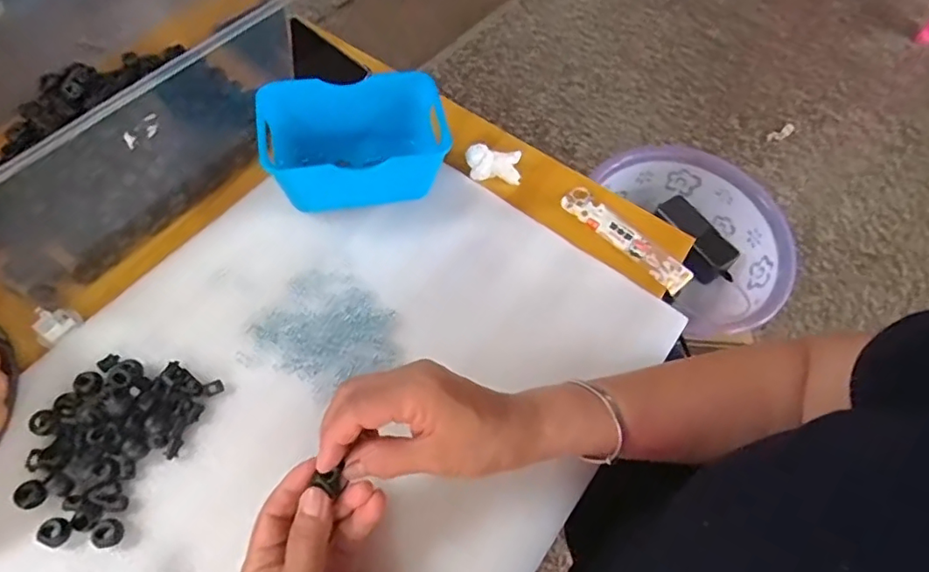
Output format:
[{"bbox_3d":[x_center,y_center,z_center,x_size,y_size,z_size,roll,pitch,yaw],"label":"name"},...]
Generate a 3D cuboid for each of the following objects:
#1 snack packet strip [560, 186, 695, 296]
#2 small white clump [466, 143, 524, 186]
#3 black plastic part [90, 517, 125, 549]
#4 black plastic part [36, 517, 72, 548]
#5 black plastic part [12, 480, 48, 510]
[{"bbox_3d":[0.147,-0.045,0.518,0.134,0.011,0.030,42,81,16],"label":"snack packet strip"},{"bbox_3d":[0.028,-0.117,0.541,0.052,0.018,0.031,2,62,-2],"label":"small white clump"},{"bbox_3d":[-0.230,0.159,0.363,0.015,0.012,0.017,4,62,-1],"label":"black plastic part"},{"bbox_3d":[-0.260,0.156,0.358,0.017,0.009,0.017,2,62,-3],"label":"black plastic part"},{"bbox_3d":[-0.282,0.136,0.367,0.018,0.007,0.018,2,62,-3],"label":"black plastic part"}]

